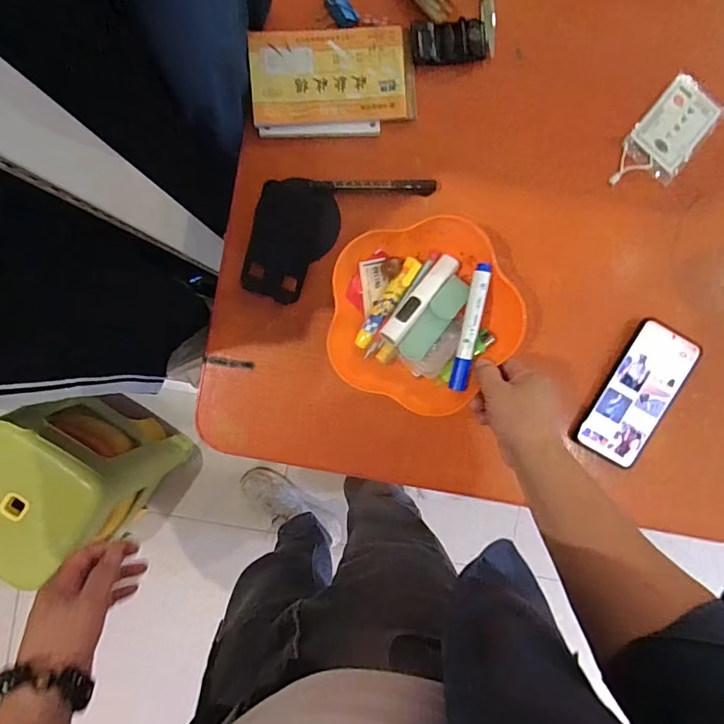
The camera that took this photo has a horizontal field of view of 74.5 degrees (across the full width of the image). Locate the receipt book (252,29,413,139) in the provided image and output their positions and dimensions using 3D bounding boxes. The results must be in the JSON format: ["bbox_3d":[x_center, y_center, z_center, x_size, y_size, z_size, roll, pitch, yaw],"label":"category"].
[{"bbox_3d":[-0.030,-0.301,0.510,0.172,0.008,0.107,-2,94,-3],"label":"receipt book"}]

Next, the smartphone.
[{"bbox_3d":[0.312,0.036,0.536,0.075,0.007,0.160,28,95,-3],"label":"smartphone"}]

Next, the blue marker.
[{"bbox_3d":[0.109,-0.034,0.480,0.017,0.014,0.128,9,93,-4],"label":"blue marker"}]

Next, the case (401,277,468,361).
[{"bbox_3d":[0.075,-0.044,0.485,0.028,0.014,0.095,36,91,-5],"label":"case"}]

